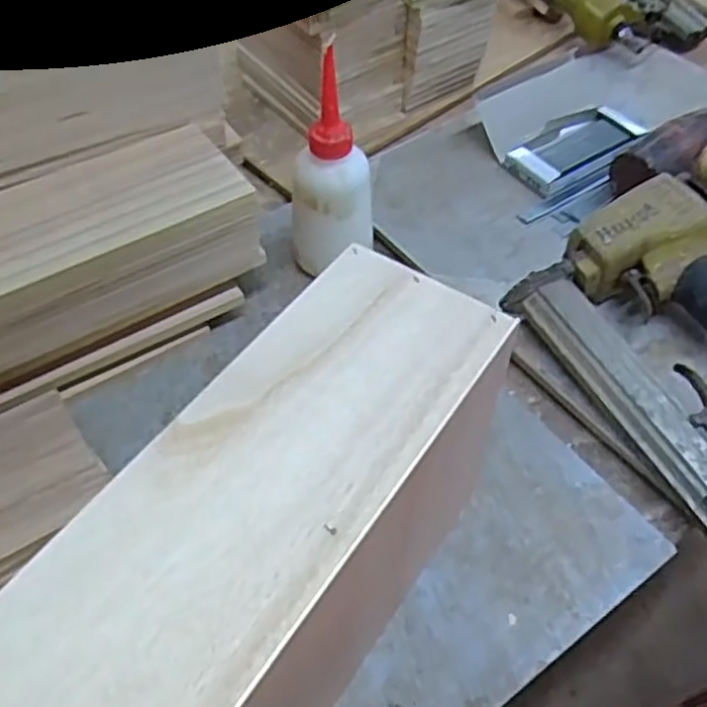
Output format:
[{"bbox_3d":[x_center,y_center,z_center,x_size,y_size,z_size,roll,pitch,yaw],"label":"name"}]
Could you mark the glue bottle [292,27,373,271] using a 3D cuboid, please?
[{"bbox_3d":[-0.012,-0.133,0.531,0.059,0.156,0.070,5,52,2],"label":"glue bottle"}]

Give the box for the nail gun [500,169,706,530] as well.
[{"bbox_3d":[0.230,-0.001,0.487,0.153,0.071,0.237,-24,56,-19],"label":"nail gun"}]

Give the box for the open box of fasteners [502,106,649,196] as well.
[{"bbox_3d":[0.198,-0.180,0.655,0.131,0.018,0.058,-29,58,-22],"label":"open box of fasteners"}]

